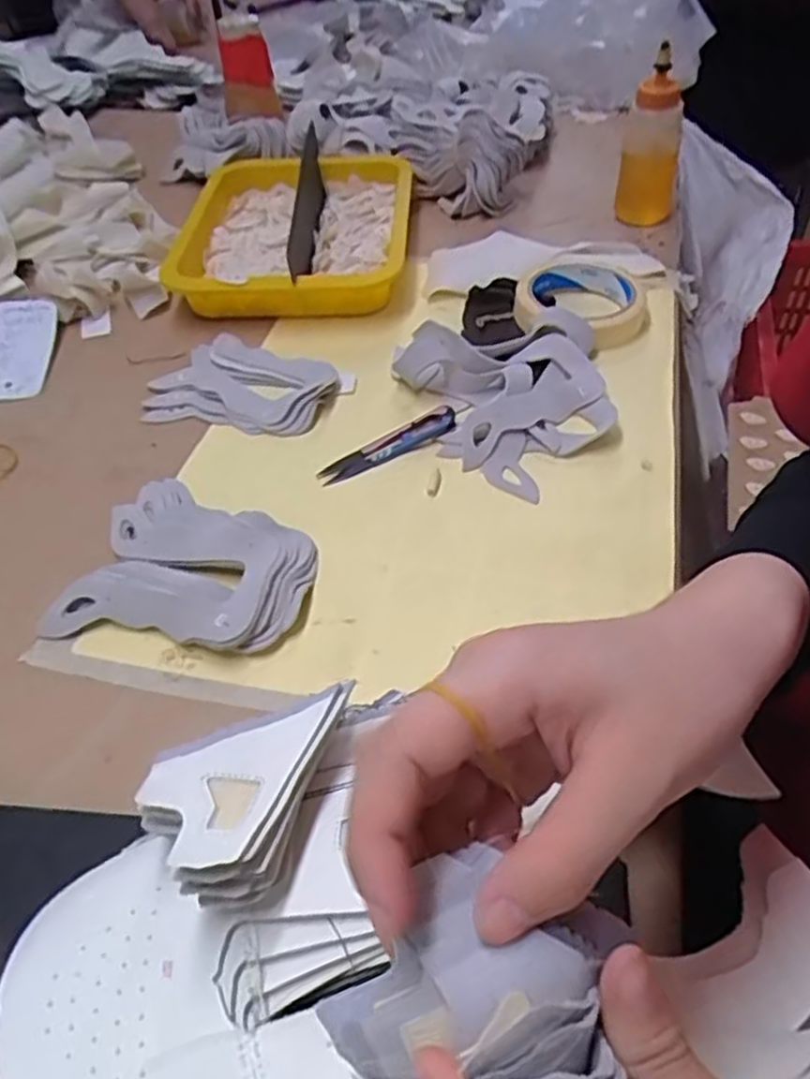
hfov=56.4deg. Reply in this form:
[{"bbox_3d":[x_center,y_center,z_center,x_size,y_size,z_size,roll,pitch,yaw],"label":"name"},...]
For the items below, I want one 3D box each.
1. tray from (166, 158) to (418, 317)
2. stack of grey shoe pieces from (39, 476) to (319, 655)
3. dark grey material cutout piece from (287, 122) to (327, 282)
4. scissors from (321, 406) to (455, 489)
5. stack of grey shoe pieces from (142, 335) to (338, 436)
[{"bbox_3d":[-0.100,-0.291,0.718,0.212,0.050,0.287,-2,44,1],"label":"tray"},{"bbox_3d":[-0.122,0.011,0.440,0.136,0.018,0.110,7,45,10],"label":"stack of grey shoe pieces"},{"bbox_3d":[-0.088,-0.307,0.704,0.009,0.052,0.271,-9,50,10],"label":"dark grey material cutout piece"},{"bbox_3d":[-0.012,-0.065,0.509,0.101,0.015,0.021,-24,48,-20],"label":"scissors"},{"bbox_3d":[-0.121,-0.117,0.570,0.135,0.018,0.098,12,46,15],"label":"stack of grey shoe pieces"}]

